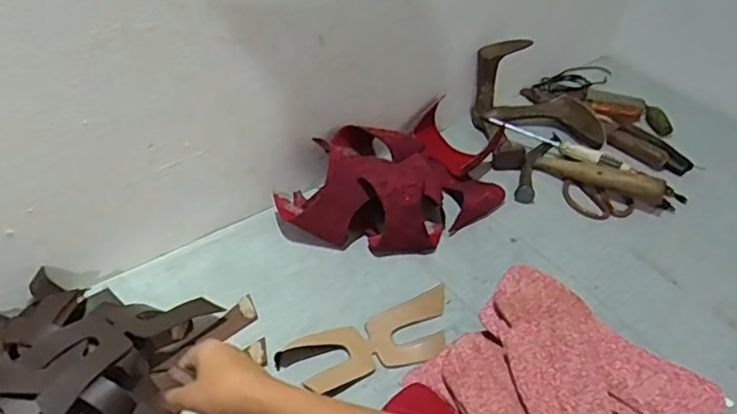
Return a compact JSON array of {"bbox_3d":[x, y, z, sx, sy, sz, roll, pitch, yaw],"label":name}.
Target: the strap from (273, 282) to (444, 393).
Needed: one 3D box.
[{"bbox_3d":[0.014,0.156,0.690,0.199,0.016,0.079,-16,46,-23],"label":"strap"}]

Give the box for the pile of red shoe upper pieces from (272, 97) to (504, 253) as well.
[{"bbox_3d":[0.056,-0.041,0.856,0.343,0.104,0.190,-27,51,-31],"label":"pile of red shoe upper pieces"}]

